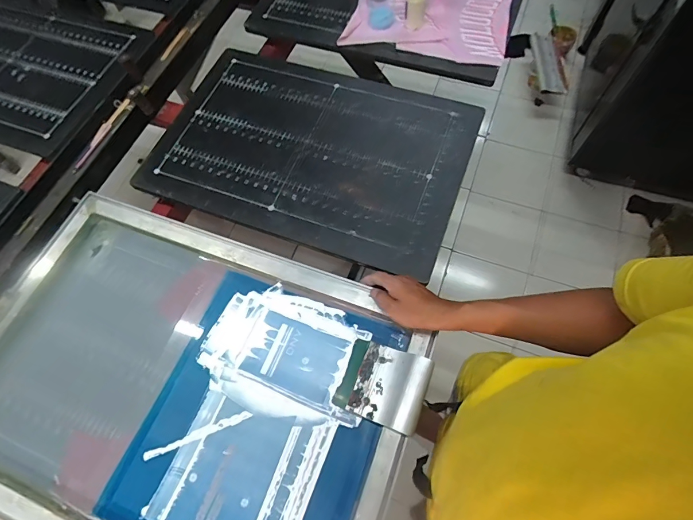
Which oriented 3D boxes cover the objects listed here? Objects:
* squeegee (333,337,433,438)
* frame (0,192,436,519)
[{"bbox_3d":[0.054,0.176,0.545,0.121,0.030,0.100,13,70,29],"label":"squeegee"},{"bbox_3d":[-0.243,0.182,0.567,0.639,0.041,0.451,19,68,11],"label":"frame"}]

